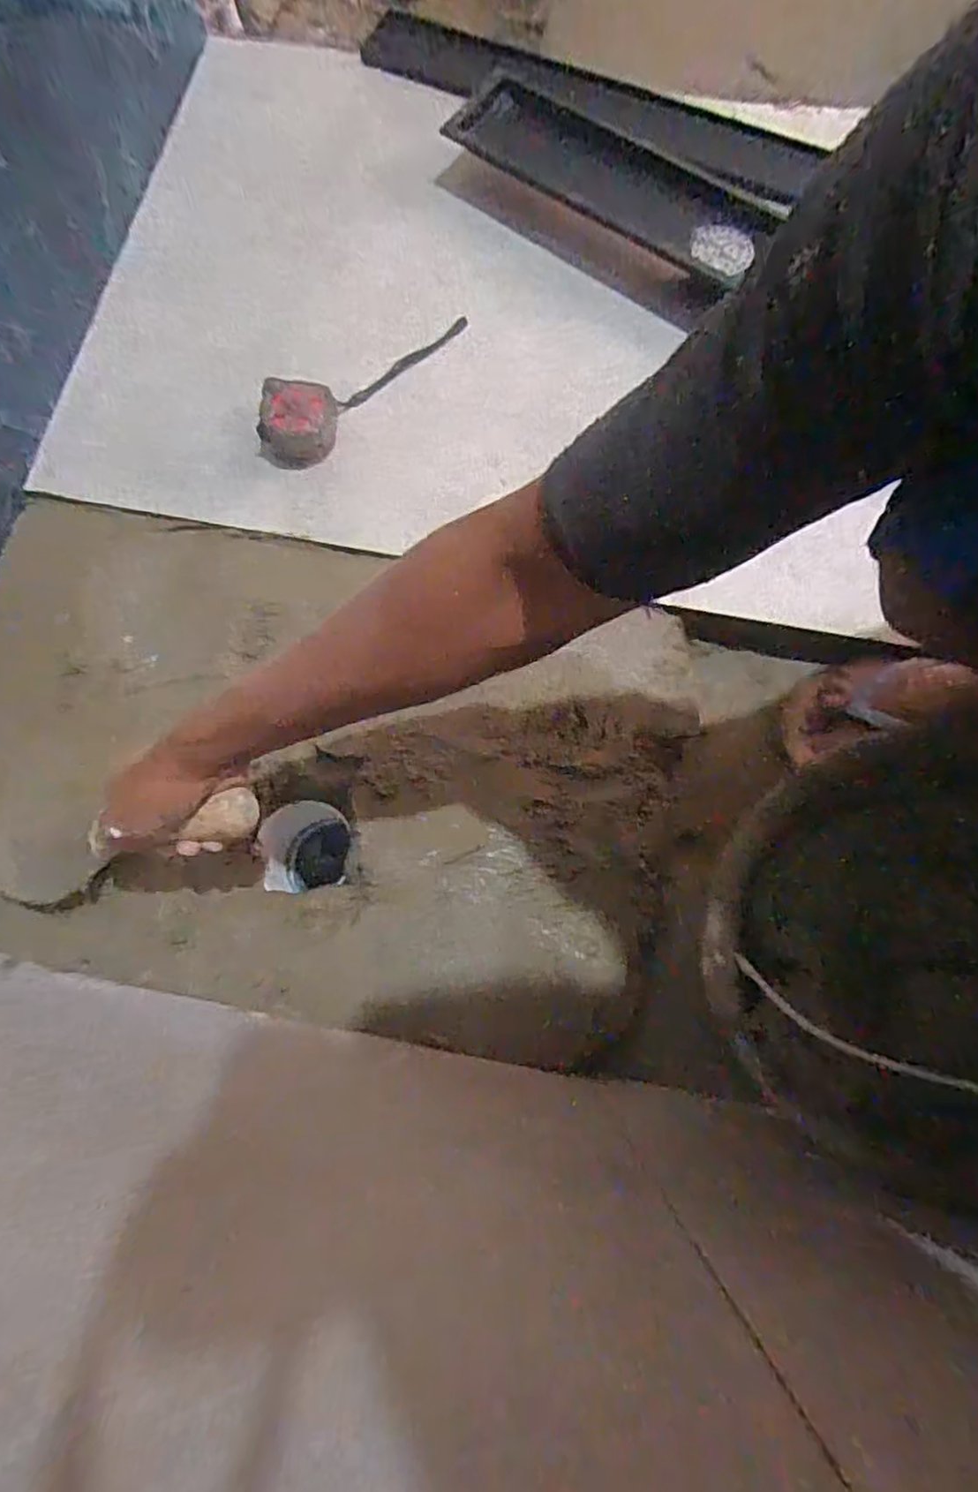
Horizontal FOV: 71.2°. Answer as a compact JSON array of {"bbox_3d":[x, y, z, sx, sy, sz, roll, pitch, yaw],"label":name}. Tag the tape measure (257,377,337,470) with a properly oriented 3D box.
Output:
[{"bbox_3d":[-0.174,-0.294,0.623,0.071,0.045,0.065,1,75,2],"label":"tape measure"}]

